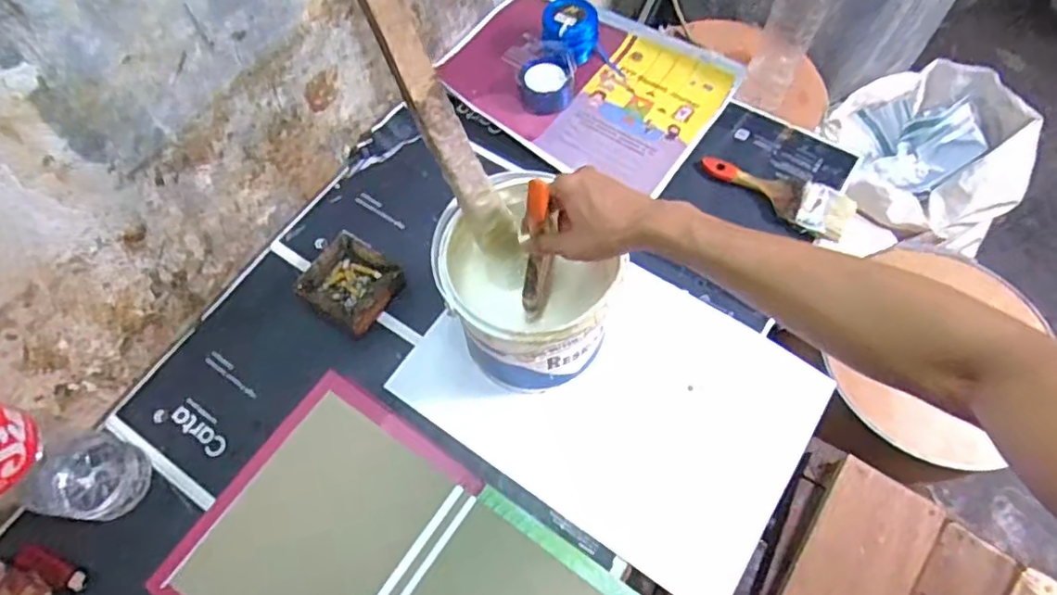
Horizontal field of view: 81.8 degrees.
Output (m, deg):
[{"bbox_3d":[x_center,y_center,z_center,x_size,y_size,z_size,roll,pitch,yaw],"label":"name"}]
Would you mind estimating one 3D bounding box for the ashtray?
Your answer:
[{"bbox_3d":[-0.228,-0.015,0.790,0.110,0.050,0.107,31,69,15],"label":"ashtray"}]

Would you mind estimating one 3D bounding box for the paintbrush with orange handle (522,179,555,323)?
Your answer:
[{"bbox_3d":[0.009,-0.031,0.583,0.027,0.206,0.016,5,54,3],"label":"paintbrush with orange handle"}]

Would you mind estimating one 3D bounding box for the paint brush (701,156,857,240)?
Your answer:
[{"bbox_3d":[0.338,-0.150,0.833,0.202,0.027,0.065,32,69,15],"label":"paint brush"}]

